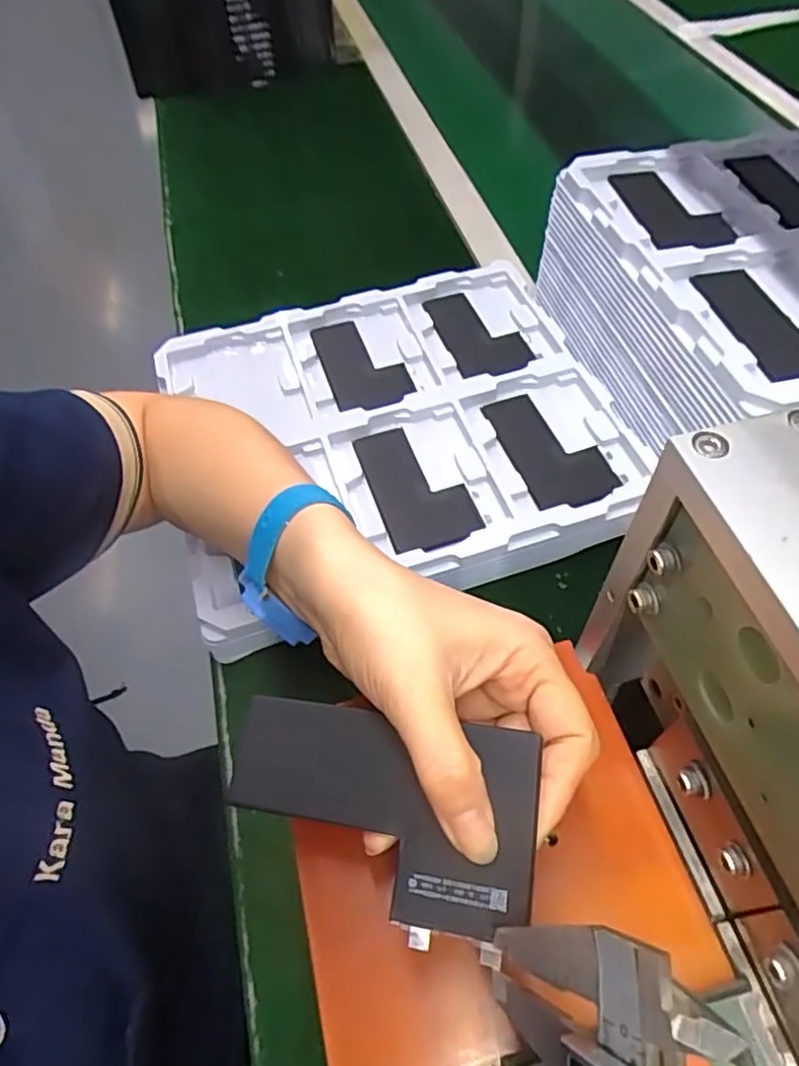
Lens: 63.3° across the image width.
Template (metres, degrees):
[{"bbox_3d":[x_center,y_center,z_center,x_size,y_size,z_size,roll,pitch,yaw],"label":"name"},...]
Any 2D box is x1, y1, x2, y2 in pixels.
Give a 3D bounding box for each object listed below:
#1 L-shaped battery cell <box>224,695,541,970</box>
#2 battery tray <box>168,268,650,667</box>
[{"bbox_3d":[-0.009,0.094,0.217,0.105,0.004,0.064,4,65,16],"label":"L-shaped battery cell"},{"bbox_3d":[-0.008,-0.083,0.486,0.308,0.028,0.287,-17,57,-9],"label":"battery tray"}]

